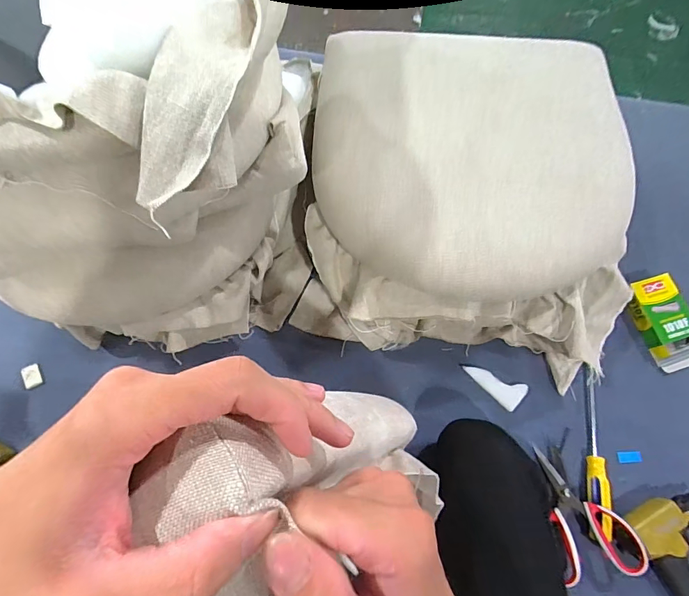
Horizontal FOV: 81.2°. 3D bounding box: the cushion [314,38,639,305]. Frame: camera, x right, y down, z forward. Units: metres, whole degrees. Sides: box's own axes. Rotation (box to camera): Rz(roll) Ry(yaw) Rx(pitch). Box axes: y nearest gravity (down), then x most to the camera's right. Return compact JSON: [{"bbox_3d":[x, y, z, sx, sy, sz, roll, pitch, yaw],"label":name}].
[{"bbox_3d":[0.178,-0.212,0.562,0.434,0.059,0.432,2,71,0],"label":"cushion"}]

